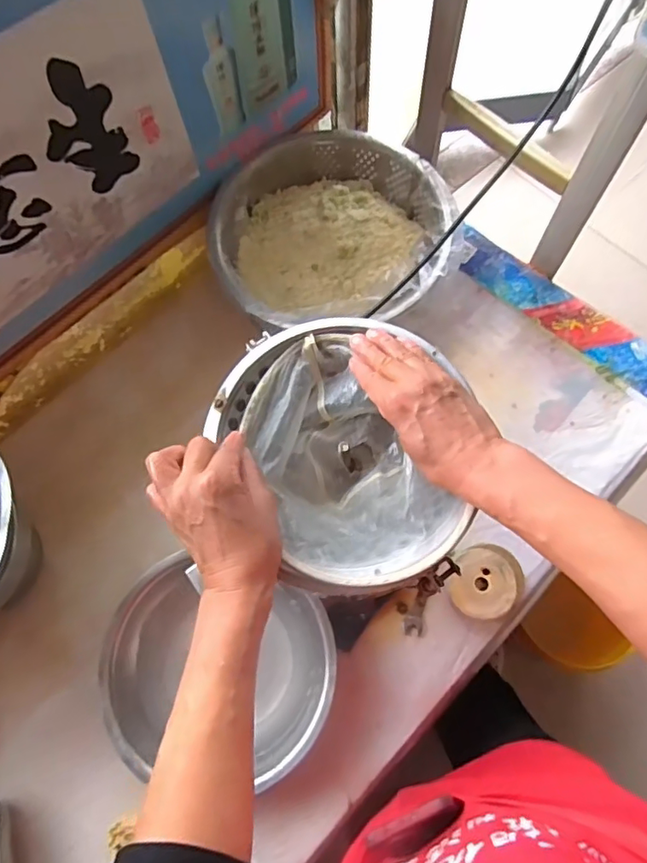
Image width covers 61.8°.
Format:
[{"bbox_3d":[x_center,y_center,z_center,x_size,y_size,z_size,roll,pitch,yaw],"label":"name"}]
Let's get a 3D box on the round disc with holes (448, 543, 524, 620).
[{"bbox_3d":[0.243,0.225,0.815,0.107,0.024,0.103,-1,71,2],"label":"round disc with holes"}]

